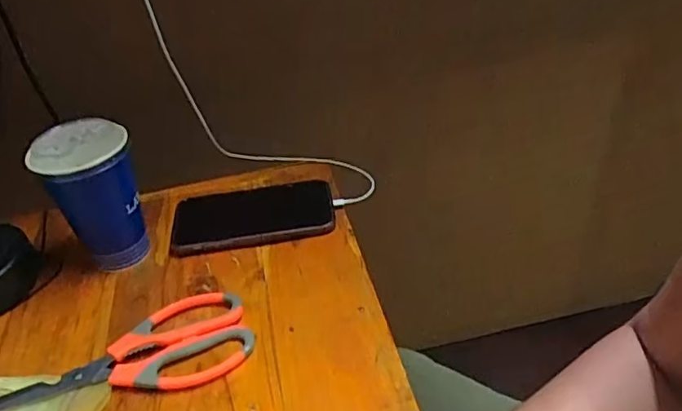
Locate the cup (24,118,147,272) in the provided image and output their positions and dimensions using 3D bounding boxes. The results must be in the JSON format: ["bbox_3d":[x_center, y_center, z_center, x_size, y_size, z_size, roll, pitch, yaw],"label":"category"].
[{"bbox_3d":[-0.207,-0.004,0.490,0.070,0.129,0.065,-4,36,3],"label":"cup"}]

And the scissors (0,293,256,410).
[{"bbox_3d":[-0.168,0.111,0.428,0.200,0.012,0.080,-10,36,-5],"label":"scissors"}]

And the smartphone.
[{"bbox_3d":[-0.084,0.009,0.553,0.152,0.016,0.085,-8,36,-3],"label":"smartphone"}]

